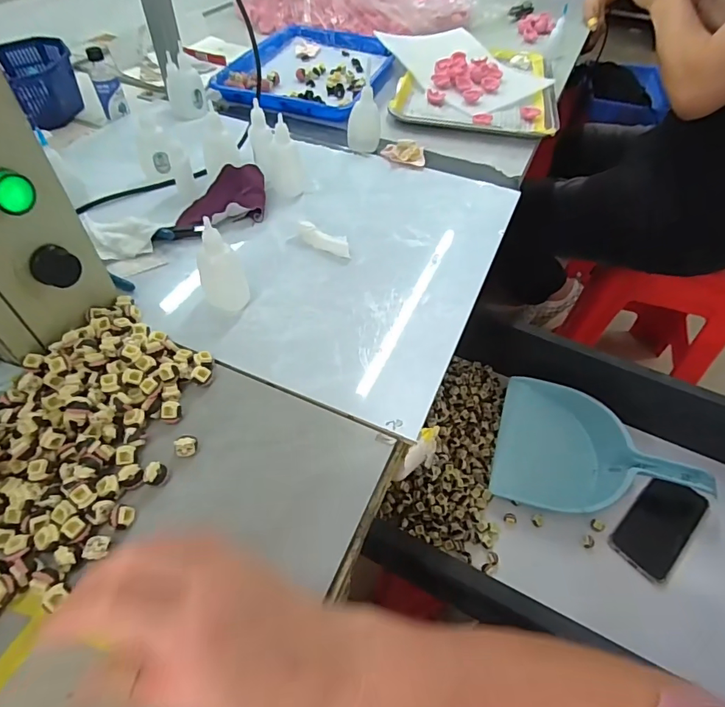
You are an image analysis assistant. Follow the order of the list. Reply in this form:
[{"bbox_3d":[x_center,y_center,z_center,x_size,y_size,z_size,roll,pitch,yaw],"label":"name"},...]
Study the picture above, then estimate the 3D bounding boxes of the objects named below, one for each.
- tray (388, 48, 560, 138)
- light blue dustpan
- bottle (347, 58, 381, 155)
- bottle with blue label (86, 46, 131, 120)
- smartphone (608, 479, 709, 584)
[{"bbox_3d":[0.208,-0.468,0.778,0.253,0.026,0.326,14,51,9],"label":"tray"},{"bbox_3d":[0.349,0.146,0.672,0.277,0.058,0.194,14,51,9],"label":"light blue dustpan"},{"bbox_3d":[0.003,-0.332,0.616,0.046,0.100,0.033,2,51,-1],"label":"bottle"},{"bbox_3d":[-0.377,-0.399,0.666,0.037,0.083,0.044,-19,55,-17],"label":"bottle with blue label"},{"bbox_3d":[0.422,0.241,0.634,0.158,0.016,0.084,-36,70,-24],"label":"smartphone"}]

